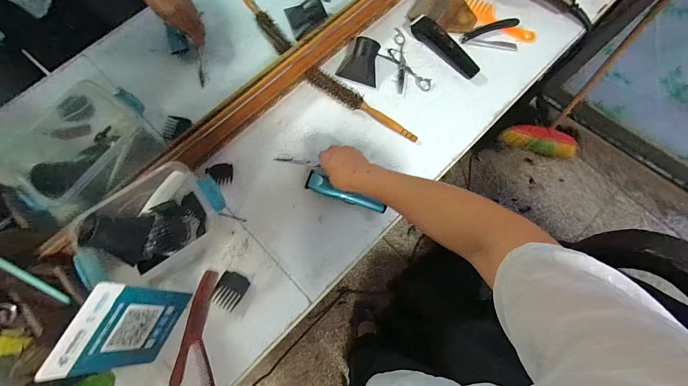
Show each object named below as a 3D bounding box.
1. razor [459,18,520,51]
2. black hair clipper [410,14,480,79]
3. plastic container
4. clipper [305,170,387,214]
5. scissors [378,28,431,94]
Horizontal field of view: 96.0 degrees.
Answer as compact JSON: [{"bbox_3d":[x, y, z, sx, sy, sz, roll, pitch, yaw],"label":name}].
[{"bbox_3d":[0.316,-0.347,0.669,0.114,0.021,0.070,10,74,3],"label":"razor"},{"bbox_3d":[0.210,-0.307,0.640,0.031,0.043,0.169,-43,78,-11],"label":"black hair clipper"},{"bbox_3d":[-0.304,0.056,0.505,0.130,0.102,0.216,42,78,11],"label":"plastic container"},{"bbox_3d":[0.002,0.006,0.560,0.148,0.028,0.031,25,75,8],"label":"clipper"},{"bbox_3d":[0.121,-0.277,0.654,0.069,0.010,0.161,-21,75,-6],"label":"scissors"}]

